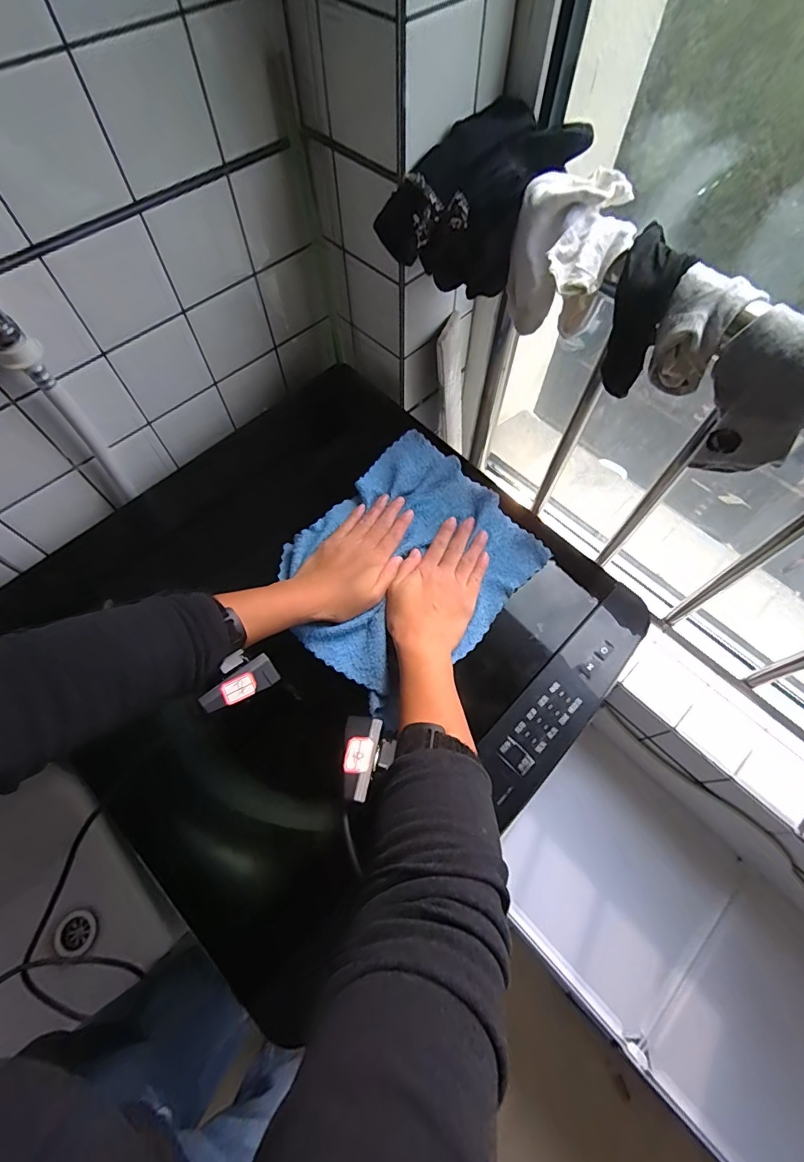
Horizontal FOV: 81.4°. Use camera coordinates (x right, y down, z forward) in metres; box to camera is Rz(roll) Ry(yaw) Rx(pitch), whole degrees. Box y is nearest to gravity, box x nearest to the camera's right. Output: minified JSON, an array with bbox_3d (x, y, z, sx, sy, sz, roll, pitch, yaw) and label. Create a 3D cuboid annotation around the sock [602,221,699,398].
[{"bbox_3d":[0.221,-0.243,0.439,0.052,0.140,0.060,-1,44,0],"label":"sock"}]

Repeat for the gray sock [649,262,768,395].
[{"bbox_3d":[0.257,-0.218,0.417,0.058,0.086,0.061,-41,71,-17],"label":"gray sock"}]

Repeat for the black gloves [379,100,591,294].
[{"bbox_3d":[0.078,-0.373,0.480,0.181,0.128,0.100,-38,70,-16],"label":"black gloves"}]

